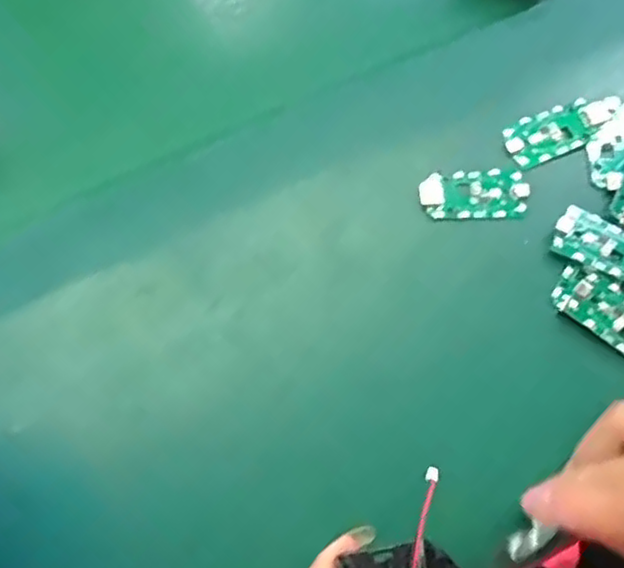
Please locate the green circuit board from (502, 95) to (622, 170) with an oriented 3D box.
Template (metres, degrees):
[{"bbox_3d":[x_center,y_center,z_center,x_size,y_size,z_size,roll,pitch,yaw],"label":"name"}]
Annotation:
[{"bbox_3d":[0.159,-0.097,0.414,0.077,0.014,0.031,-24,70,-7],"label":"green circuit board"}]

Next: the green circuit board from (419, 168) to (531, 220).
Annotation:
[{"bbox_3d":[0.098,-0.055,0.397,0.063,0.007,0.031,0,74,0],"label":"green circuit board"}]

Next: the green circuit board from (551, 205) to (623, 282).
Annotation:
[{"bbox_3d":[0.173,-0.021,0.380,0.064,0.009,0.031,27,72,12],"label":"green circuit board"}]

